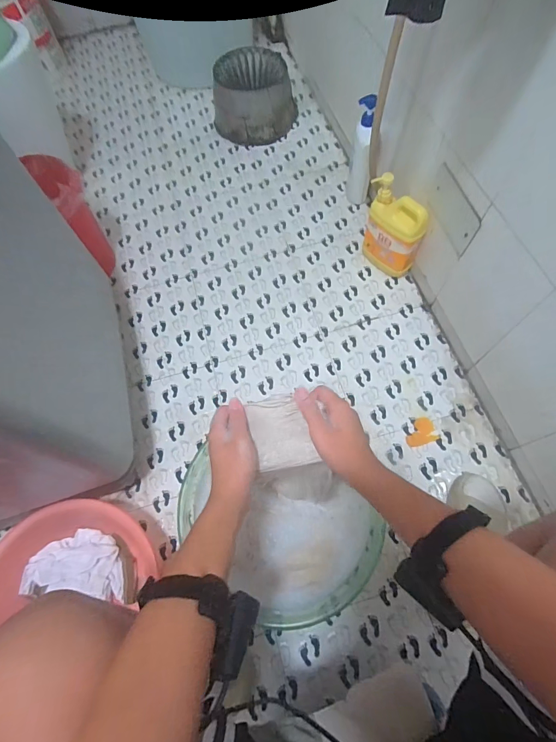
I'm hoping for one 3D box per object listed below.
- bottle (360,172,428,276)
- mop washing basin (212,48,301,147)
[{"bbox_3d":[0.292,-0.353,0.935,0.075,0.242,0.152,-39,70,-12],"label":"bottle"},{"bbox_3d":[-0.080,-0.932,1.239,0.277,0.175,0.237,-6,67,1],"label":"mop washing basin"}]

